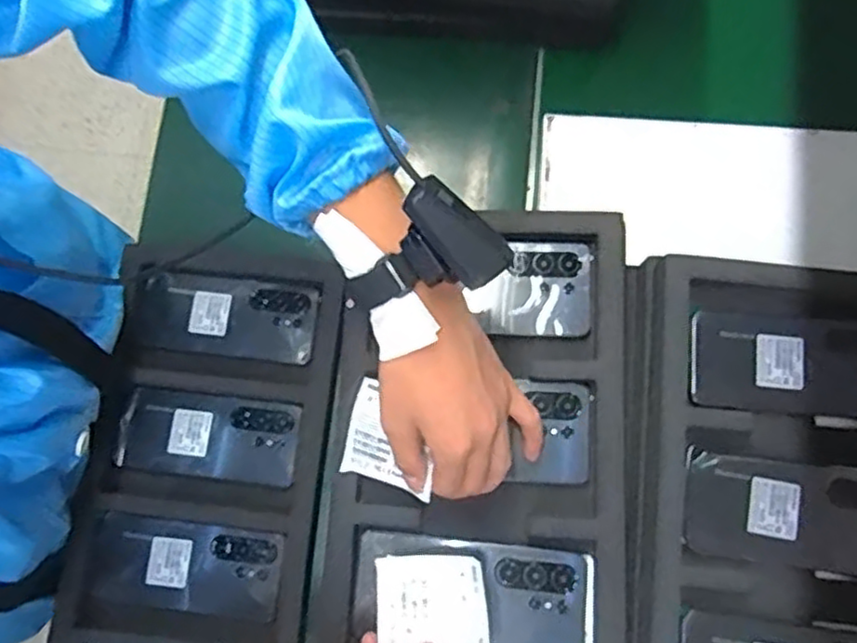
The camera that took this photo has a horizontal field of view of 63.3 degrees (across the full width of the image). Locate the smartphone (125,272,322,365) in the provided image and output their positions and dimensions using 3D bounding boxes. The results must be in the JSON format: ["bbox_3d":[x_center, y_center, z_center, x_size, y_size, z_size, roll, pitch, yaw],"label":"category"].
[{"bbox_3d":[-0.197,-0.005,0.668,0.177,0.008,0.071,7,79,2],"label":"smartphone"}]

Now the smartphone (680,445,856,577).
[{"bbox_3d":[0.275,0.144,0.515,0.168,0.008,0.073,8,79,2],"label":"smartphone"}]

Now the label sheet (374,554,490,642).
[{"bbox_3d":[0.003,0.197,0.460,0.071,0.009,0.081,-1,59,-7],"label":"label sheet"}]

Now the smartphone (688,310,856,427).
[{"bbox_3d":[0.286,0.037,0.538,0.165,0.008,0.075,5,79,1],"label":"smartphone"}]

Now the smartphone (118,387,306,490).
[{"bbox_3d":[-0.202,0.107,0.643,0.161,0.007,0.075,7,79,2],"label":"smartphone"}]

